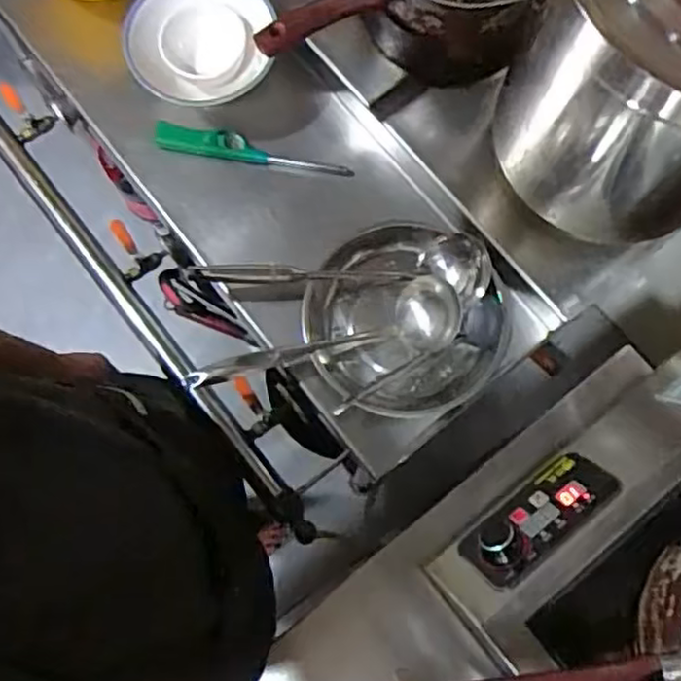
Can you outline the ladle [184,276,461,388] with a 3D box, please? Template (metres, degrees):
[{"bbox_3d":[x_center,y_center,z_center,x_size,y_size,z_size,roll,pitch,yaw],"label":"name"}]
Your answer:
[{"bbox_3d":[-0.021,-0.007,0.830,0.328,0.060,0.082,-9,75,-3],"label":"ladle"}]

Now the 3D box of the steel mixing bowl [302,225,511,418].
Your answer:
[{"bbox_3d":[0.069,-0.022,0.848,0.218,0.064,0.249,-37,78,-10],"label":"steel mixing bowl"}]

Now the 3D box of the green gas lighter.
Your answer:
[{"bbox_3d":[-0.116,-0.257,0.915,0.264,0.022,0.037,9,75,2],"label":"green gas lighter"}]

